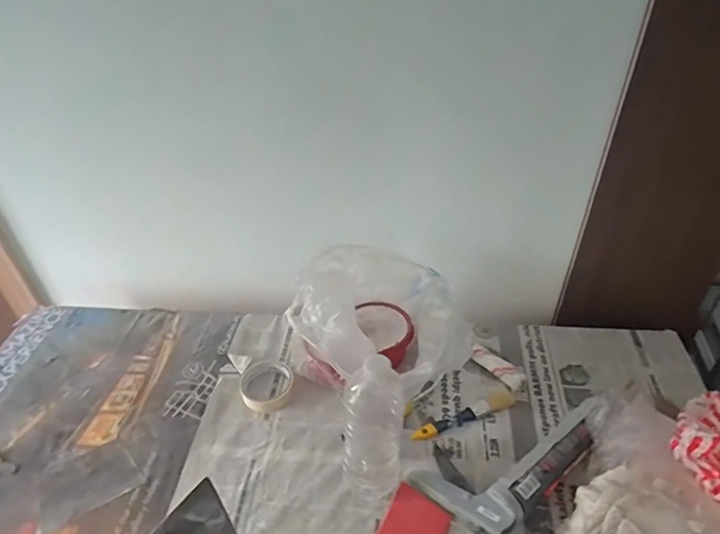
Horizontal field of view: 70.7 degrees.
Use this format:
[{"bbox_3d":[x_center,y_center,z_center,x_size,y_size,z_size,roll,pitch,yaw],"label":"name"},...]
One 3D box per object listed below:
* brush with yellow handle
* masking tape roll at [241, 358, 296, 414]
[{"bbox_3d":[0.170,0.235,0.807,0.180,0.010,0.029,-18,41,-20],"label":"brush with yellow handle"},{"bbox_3d":[-0.158,0.200,0.869,0.090,0.023,0.103,-12,39,-12],"label":"masking tape roll"}]

